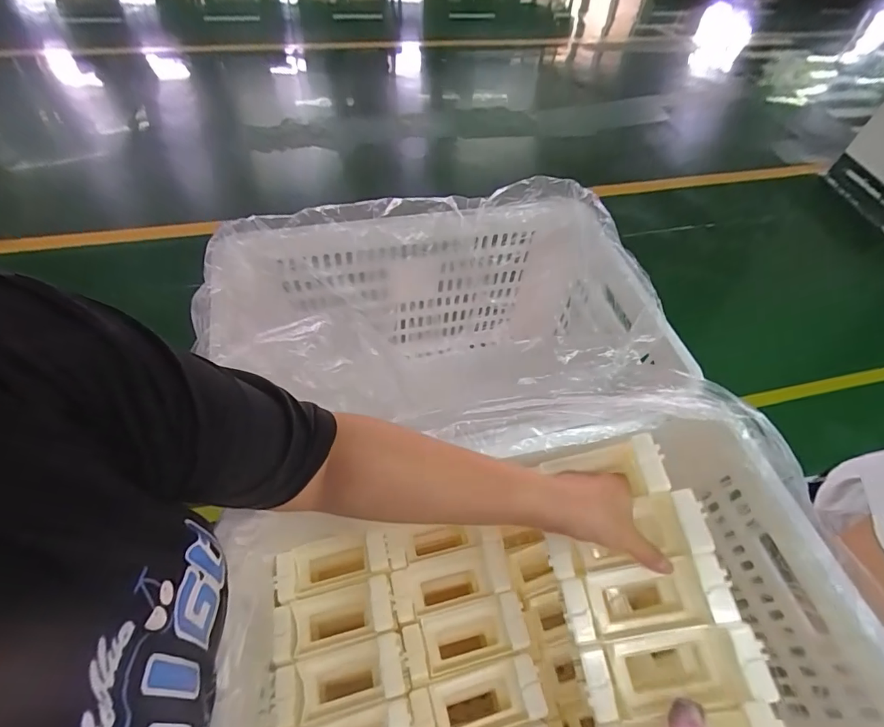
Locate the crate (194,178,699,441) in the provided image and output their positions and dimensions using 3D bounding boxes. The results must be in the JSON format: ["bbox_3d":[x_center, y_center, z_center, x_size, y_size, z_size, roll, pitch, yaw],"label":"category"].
[{"bbox_3d":[-0.014,-0.008,0.673,0.569,0.298,0.390,-8,56,-9],"label":"crate"}]

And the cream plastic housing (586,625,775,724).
[{"bbox_3d":[0.178,0.241,0.355,0.127,0.052,0.051,-15,55,9],"label":"cream plastic housing"}]

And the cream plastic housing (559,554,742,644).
[{"bbox_3d":[0.169,0.197,0.380,0.125,0.043,0.052,-18,53,17],"label":"cream plastic housing"}]

